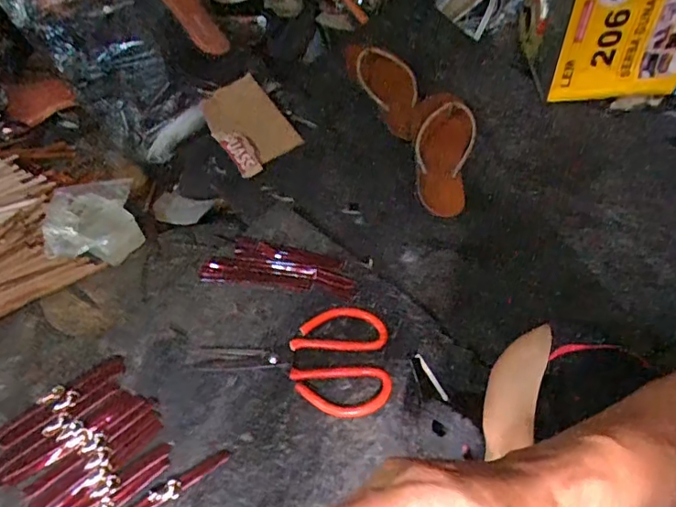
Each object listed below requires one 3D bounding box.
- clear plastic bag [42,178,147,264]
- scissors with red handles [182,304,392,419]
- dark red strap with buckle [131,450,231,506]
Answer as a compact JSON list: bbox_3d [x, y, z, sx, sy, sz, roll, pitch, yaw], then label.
[{"bbox_3d":[-0.345,-0.049,0.761,0.130,0.051,0.119,-5,54,-4],"label":"clear plastic bag"},{"bbox_3d":[-0.049,0.114,0.624,0.219,0.016,0.125,7,51,9],"label":"scissors with red handles"},{"bbox_3d":[-0.172,0.236,0.532,0.140,0.004,0.018,-25,53,-17],"label":"dark red strap with buckle"}]

